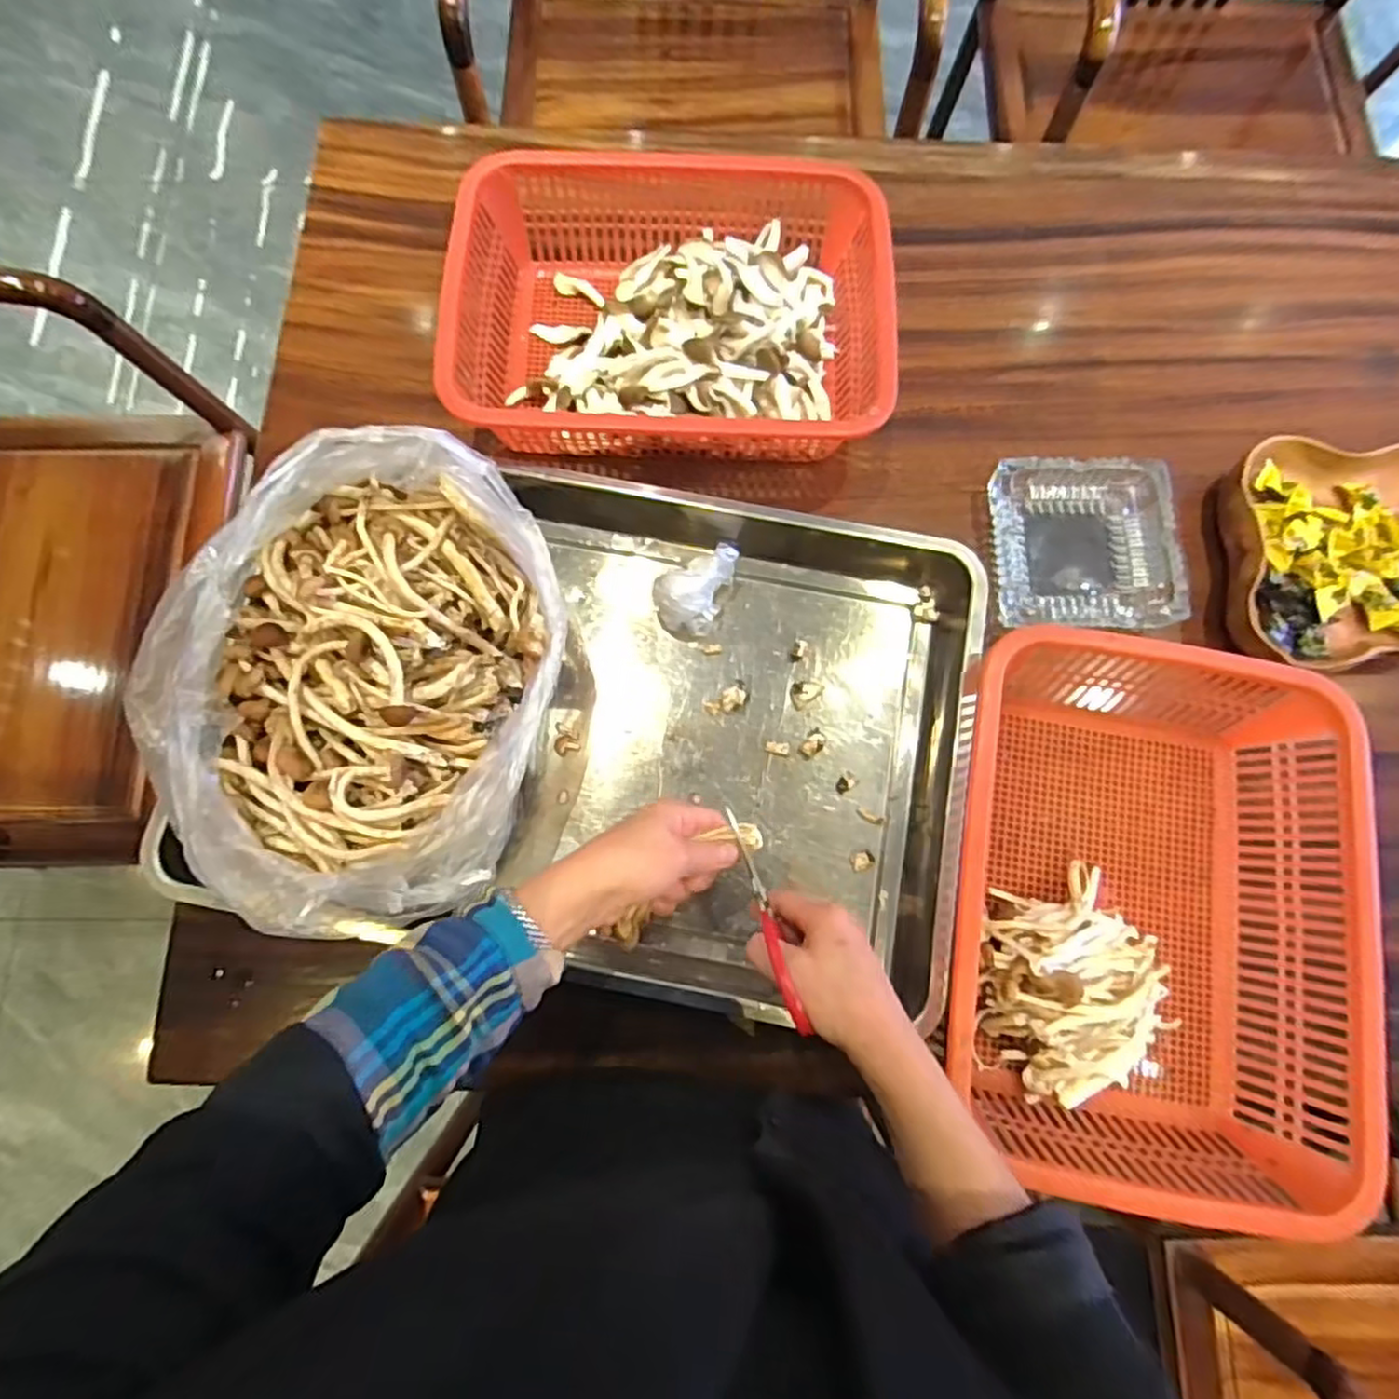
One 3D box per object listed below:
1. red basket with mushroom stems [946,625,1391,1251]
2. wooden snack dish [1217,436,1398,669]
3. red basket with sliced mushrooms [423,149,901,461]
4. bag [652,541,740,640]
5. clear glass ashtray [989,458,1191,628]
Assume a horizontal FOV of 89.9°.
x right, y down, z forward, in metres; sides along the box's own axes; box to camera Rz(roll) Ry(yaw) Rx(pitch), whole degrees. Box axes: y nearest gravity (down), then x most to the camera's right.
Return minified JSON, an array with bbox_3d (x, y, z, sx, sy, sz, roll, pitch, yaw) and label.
[{"bbox_3d":[0.316,0.143,0.518,0.274,0.100,0.369,9,78,1],"label":"red basket with mushroom stems"},{"bbox_3d":[0.603,-0.119,0.619,0.288,0.049,0.207,5,78,0],"label":"wooden snack dish"},{"bbox_3d":[-0.023,-0.352,0.636,0.371,0.094,0.280,2,78,-1],"label":"red basket with sliced mushrooms"},{"bbox_3d":[-0.005,-0.095,0.593,0.053,0.057,0.075,21,78,3],"label":"bag"},{"bbox_3d":[0.332,-0.135,0.616,0.151,0.044,0.151,-2,78,-2],"label":"clear glass ashtray"}]

